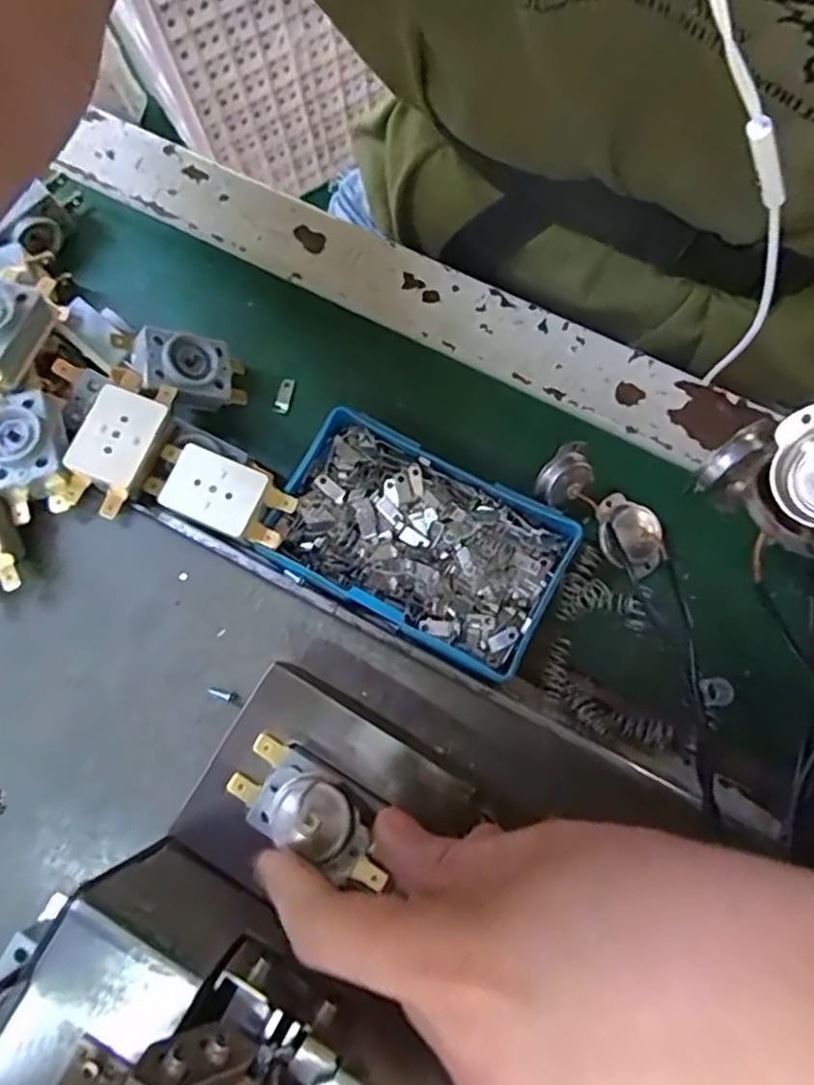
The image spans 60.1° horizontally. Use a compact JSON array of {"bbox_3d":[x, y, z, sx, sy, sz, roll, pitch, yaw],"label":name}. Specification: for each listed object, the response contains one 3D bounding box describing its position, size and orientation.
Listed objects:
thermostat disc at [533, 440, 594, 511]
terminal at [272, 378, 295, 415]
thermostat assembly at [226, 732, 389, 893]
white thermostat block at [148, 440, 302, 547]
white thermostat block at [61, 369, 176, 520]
[{"bbox_3d":[0.066,-0.028,0.289,0.029,0.020,0.017,-44,79,-7],"label":"thermostat disc"},{"bbox_3d":[-0.056,-0.067,0.322,0.007,0.004,0.016,14,79,5],"label":"terminal"},{"bbox_3d":[-0.030,0.085,0.225,0.056,0.022,0.027,30,73,9],"label":"thermostat assembly"},{"bbox_3d":[-0.076,-0.018,0.283,0.058,0.020,0.028,24,80,7],"label":"white thermostat block"},{"bbox_3d":[-0.112,-0.041,0.278,0.028,0.014,0.058,17,79,6],"label":"white thermostat block"}]

